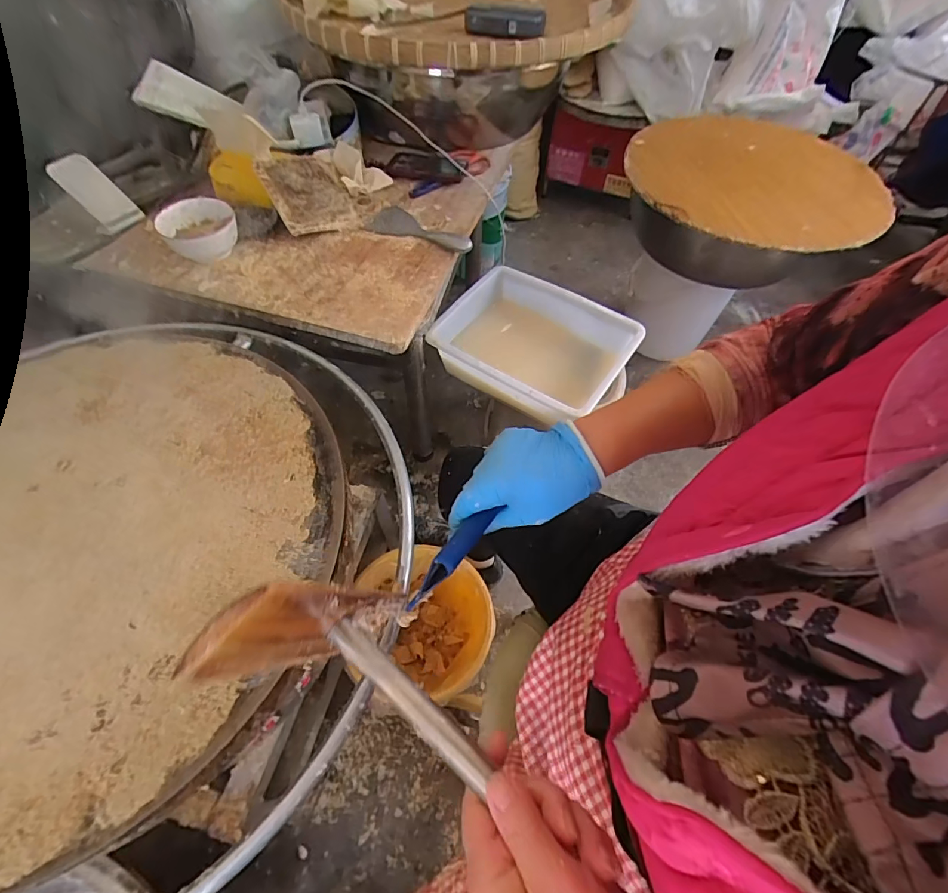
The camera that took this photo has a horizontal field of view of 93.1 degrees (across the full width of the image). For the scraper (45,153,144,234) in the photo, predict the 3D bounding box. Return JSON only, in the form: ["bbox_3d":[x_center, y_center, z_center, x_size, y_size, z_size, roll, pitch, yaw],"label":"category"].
[{"bbox_3d":[-0.674,-0.454,0.803,0.018,0.124,0.073,3,52,45],"label":"scraper"}]

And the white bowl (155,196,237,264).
[{"bbox_3d":[-0.471,-0.371,0.772,0.119,0.054,0.121,1,57,-2],"label":"white bowl"}]

